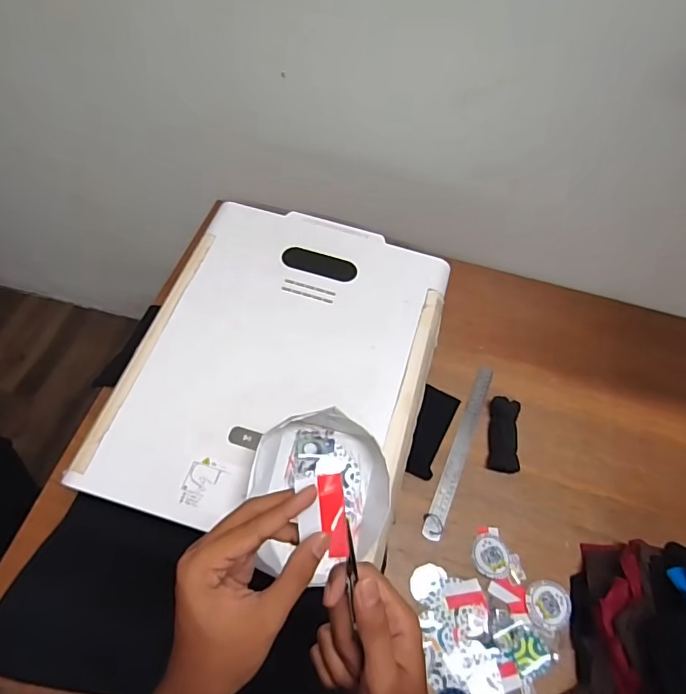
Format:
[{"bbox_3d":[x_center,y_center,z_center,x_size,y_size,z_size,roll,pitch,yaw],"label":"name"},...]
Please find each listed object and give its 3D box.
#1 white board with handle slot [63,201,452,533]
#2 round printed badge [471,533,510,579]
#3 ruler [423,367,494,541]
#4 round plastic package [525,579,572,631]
[{"bbox_3d":[-0.082,0.009,0.681,0.396,0.033,0.494,17,61,4],"label":"white board with handle slot"},{"bbox_3d":[0.225,0.317,0.725,0.056,0.010,0.061,2,61,-4],"label":"round printed badge"},{"bbox_3d":[0.201,0.168,0.810,0.029,0.007,0.320,24,62,8],"label":"ruler"},{"bbox_3d":[0.300,0.374,0.693,0.065,0.012,0.062,2,61,-4],"label":"round plastic package"}]

